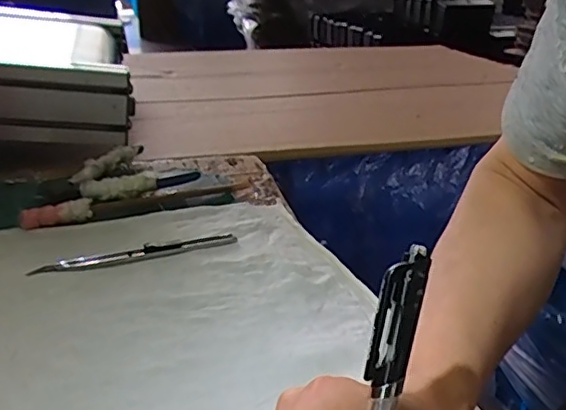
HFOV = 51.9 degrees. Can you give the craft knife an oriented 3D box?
[{"bbox_3d":[-0.107,0.036,0.434,0.149,0.008,0.012,-11,27,-26],"label":"craft knife"}]

